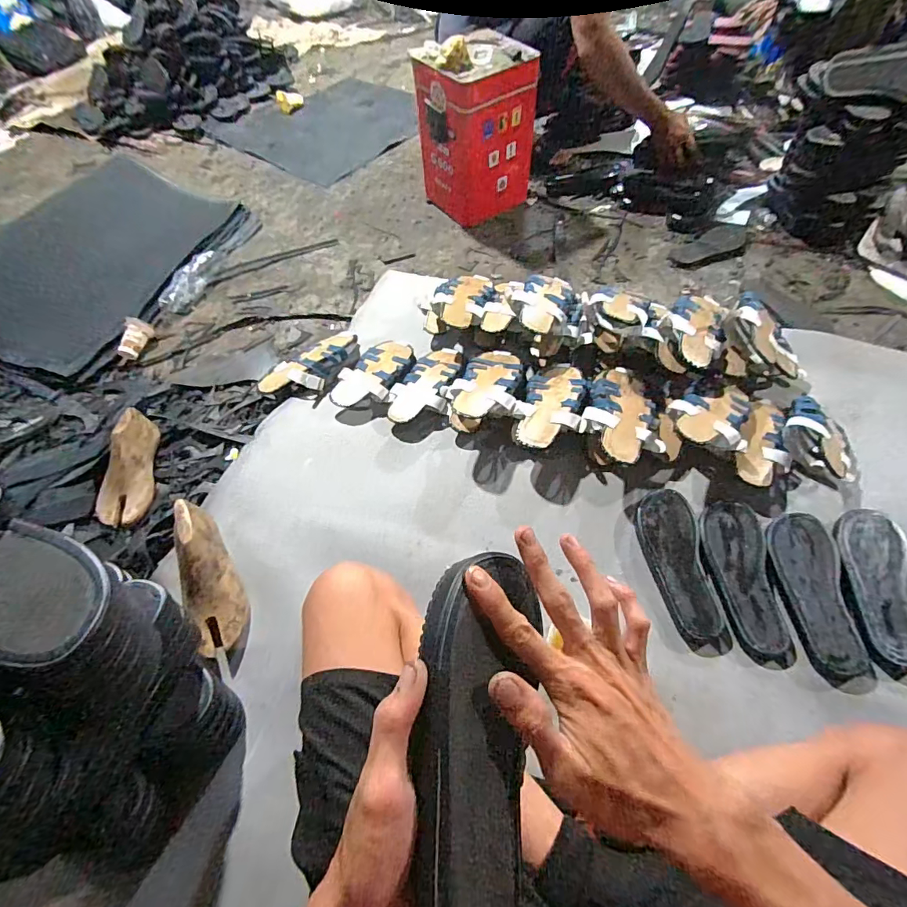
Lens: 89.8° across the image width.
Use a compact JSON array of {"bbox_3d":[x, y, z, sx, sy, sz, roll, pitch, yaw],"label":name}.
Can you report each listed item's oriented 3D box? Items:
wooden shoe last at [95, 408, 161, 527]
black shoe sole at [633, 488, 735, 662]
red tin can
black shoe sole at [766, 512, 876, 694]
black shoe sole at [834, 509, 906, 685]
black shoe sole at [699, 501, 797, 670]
[{"bbox_3d":[-0.576,0.024,0.815,0.072,0.091,0.228,-10,57,-2],"label":"wooden shoe last"},{"bbox_3d":[0.347,0.174,0.700,0.092,0.023,0.247,-2,57,3],"label":"black shoe sole"},{"bbox_3d":[0.060,-0.846,1.202,0.228,0.354,0.216,-33,61,-16],"label":"red tin can"},{"bbox_3d":[0.517,0.201,0.657,0.091,0.022,0.246,5,58,8],"label":"black shoe sole"},{"bbox_3d":[0.604,0.190,0.644,0.094,0.019,0.241,15,59,13],"label":"black shoe sole"},{"bbox_3d":[0.428,0.183,0.674,0.091,0.017,0.234,3,57,6],"label":"black shoe sole"}]

